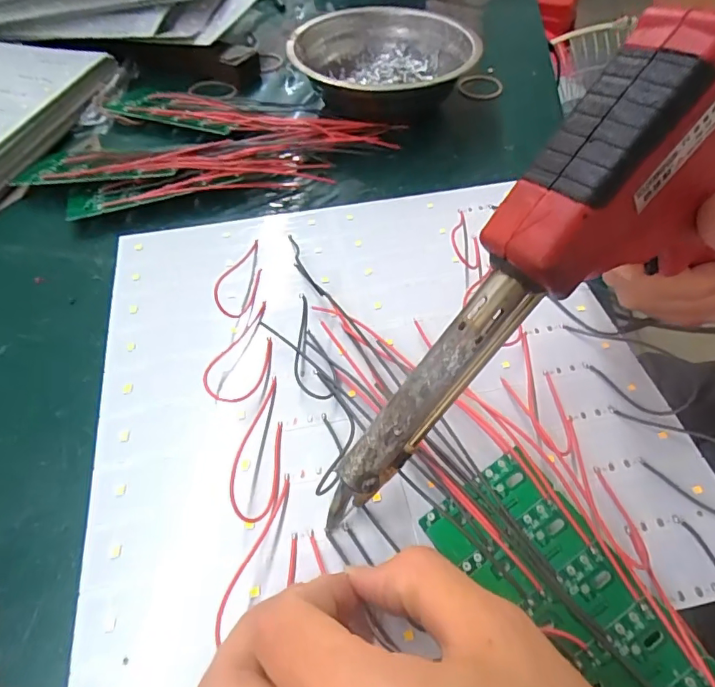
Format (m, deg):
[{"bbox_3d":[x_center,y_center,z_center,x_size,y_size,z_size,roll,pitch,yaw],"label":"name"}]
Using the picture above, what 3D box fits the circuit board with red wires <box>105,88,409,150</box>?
[{"bbox_3d":[-0.075,-0.154,0.330,0.206,0.014,0.049,13,55,10],"label":"circuit board with red wires"}]

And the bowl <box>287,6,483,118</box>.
[{"bbox_3d":[0.017,-0.191,0.339,0.120,0.039,0.124,0,54,0],"label":"bowl"}]

